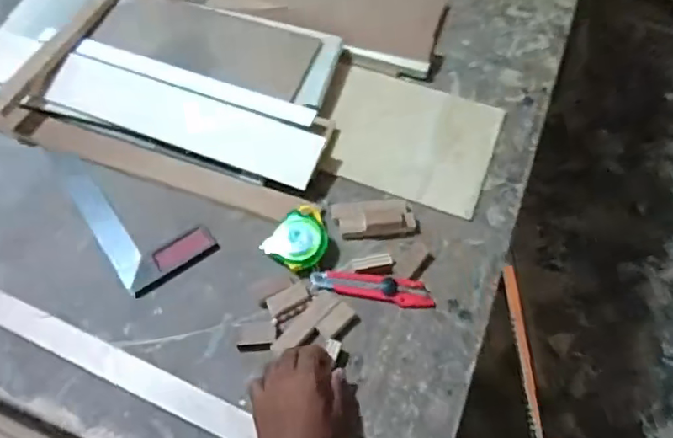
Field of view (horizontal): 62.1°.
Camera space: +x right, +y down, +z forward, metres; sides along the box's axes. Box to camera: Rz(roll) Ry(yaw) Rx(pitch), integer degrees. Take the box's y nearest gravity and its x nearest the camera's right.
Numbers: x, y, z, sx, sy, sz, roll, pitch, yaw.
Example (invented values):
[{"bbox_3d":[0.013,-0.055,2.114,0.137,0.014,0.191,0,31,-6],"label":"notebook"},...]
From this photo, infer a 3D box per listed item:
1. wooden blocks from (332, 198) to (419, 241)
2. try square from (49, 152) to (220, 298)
[{"bbox_3d":[0.050,-0.002,0.748,0.108,0.020,0.050,-3,60,-3],"label":"wooden blocks"},{"bbox_3d":[-0.288,-0.023,0.775,0.121,0.010,0.270,-34,66,-19],"label":"try square"}]

